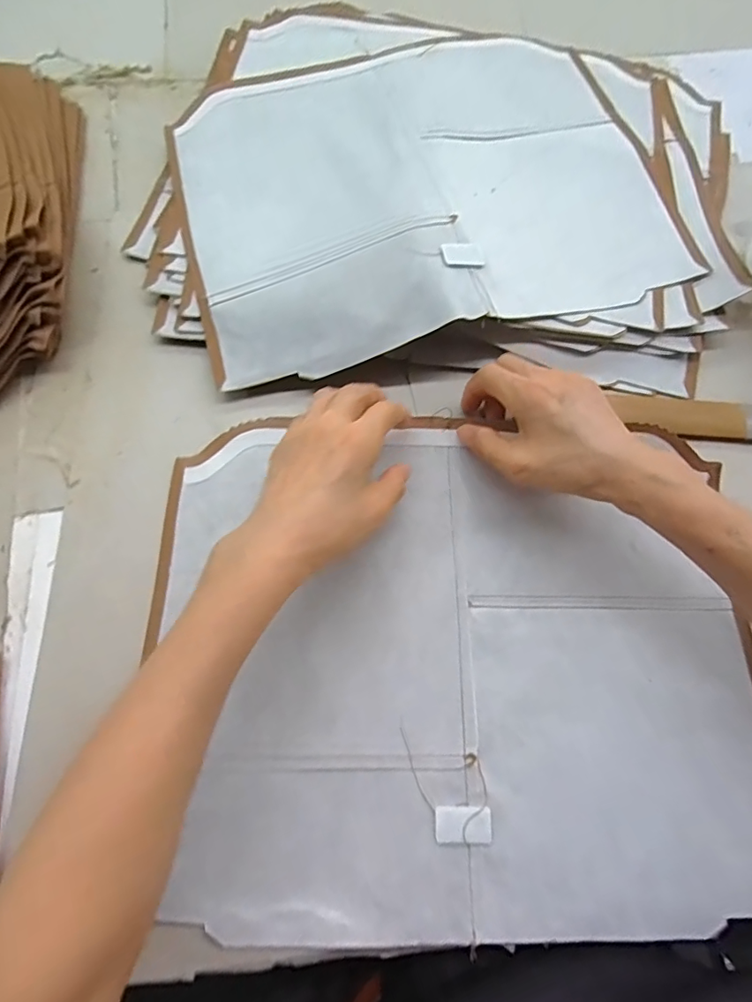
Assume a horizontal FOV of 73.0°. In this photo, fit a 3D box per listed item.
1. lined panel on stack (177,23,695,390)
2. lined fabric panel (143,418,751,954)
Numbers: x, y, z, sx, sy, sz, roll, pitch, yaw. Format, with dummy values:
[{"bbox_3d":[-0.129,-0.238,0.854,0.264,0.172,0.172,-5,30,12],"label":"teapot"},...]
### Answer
[{"bbox_3d":[0.037,-0.274,0.430,0.397,0.050,0.326,-15,72,-6],"label":"lined panel on stack"},{"bbox_3d":[0.055,0.099,0.333,0.390,0.013,0.308,0,71,-2],"label":"lined fabric panel"}]

